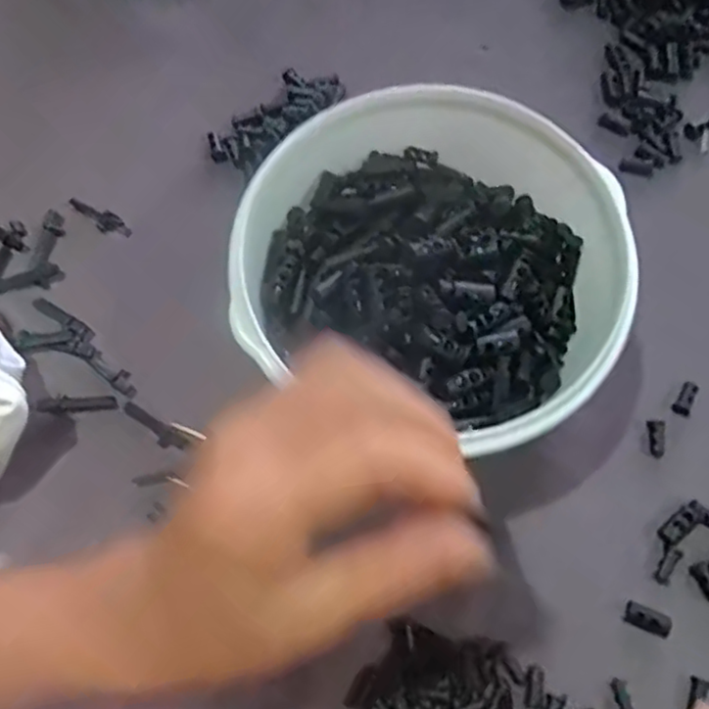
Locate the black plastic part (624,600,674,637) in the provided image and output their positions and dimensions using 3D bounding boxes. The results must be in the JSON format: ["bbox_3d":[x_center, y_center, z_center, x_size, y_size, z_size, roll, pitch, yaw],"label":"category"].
[{"bbox_3d":[0.130,0.116,0.300,0.020,0.006,0.010,22,73,7],"label":"black plastic part"}]

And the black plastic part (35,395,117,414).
[{"bbox_3d":[-0.136,0.024,0.337,0.039,0.005,0.009,-3,72,1],"label":"black plastic part"}]

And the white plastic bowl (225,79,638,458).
[{"bbox_3d":[0.033,-0.031,0.313,0.162,0.073,0.156,20,72,7],"label":"white plastic bowl"}]

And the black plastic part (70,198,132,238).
[{"bbox_3d":[-0.139,-0.076,0.372,0.039,0.007,0.011,35,77,12],"label":"black plastic part"}]

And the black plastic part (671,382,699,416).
[{"bbox_3d":[0.161,0.021,0.330,0.009,0.004,0.018,34,76,11],"label":"black plastic part"}]

